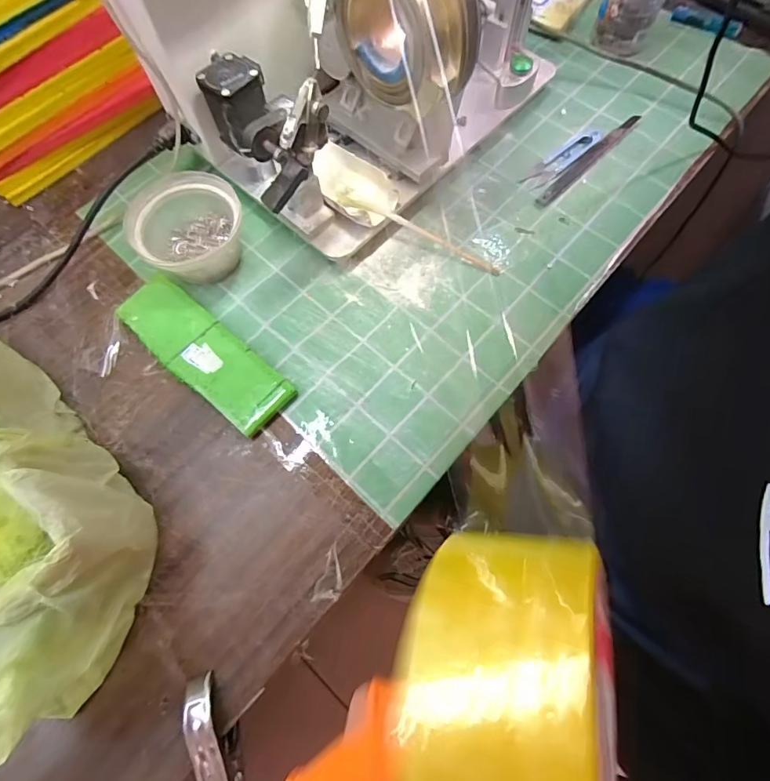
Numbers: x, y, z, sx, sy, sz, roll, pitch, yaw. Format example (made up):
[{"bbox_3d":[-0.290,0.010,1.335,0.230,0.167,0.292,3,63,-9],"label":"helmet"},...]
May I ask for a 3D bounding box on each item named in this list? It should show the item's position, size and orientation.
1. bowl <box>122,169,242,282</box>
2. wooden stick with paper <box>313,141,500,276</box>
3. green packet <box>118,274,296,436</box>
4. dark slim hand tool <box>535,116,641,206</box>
[{"bbox_3d":[-0.182,-0.146,0.407,0.091,0.057,0.099,19,71,9],"label":"bowl"},{"bbox_3d":[0.019,-0.161,0.407,0.191,0.029,0.060,31,73,-3],"label":"wooden stick with paper"},{"bbox_3d":[-0.162,-0.036,0.385,0.181,0.015,0.058,38,75,15],"label":"green packet"},{"bbox_3d":[0.212,-0.241,0.453,0.159,0.008,0.016,-42,73,-13],"label":"dark slim hand tool"}]

